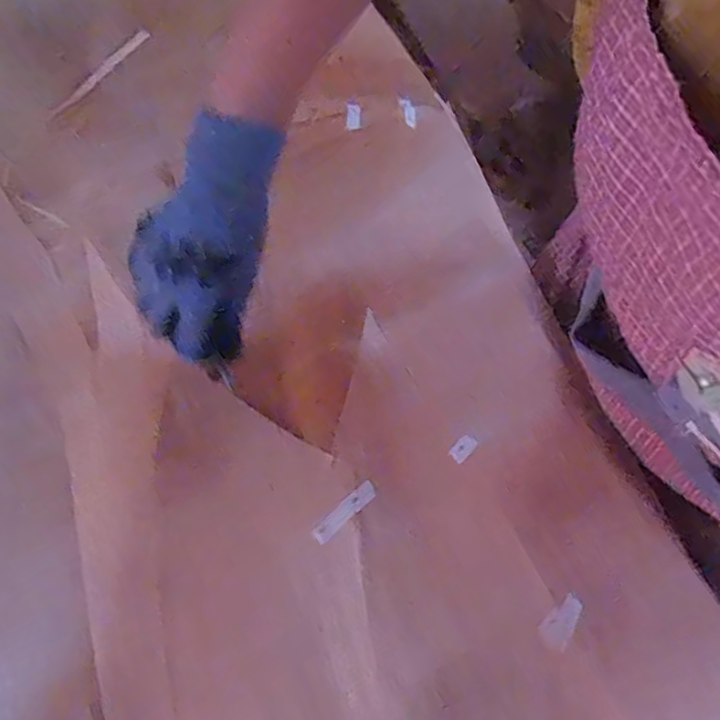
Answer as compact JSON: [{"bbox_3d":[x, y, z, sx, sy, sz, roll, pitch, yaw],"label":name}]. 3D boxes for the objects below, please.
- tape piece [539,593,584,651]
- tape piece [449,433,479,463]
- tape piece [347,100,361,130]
[{"bbox_3d":[0.147,0.188,0.426,0.019,0.004,0.039,34,70,16],"label":"tape piece"},{"bbox_3d":[0.085,0.072,0.484,0.014,0.004,0.024,41,72,18],"label":"tape piece"},{"bbox_3d":[-0.007,-0.271,0.650,0.015,0.004,0.043,6,66,-14],"label":"tape piece"}]

